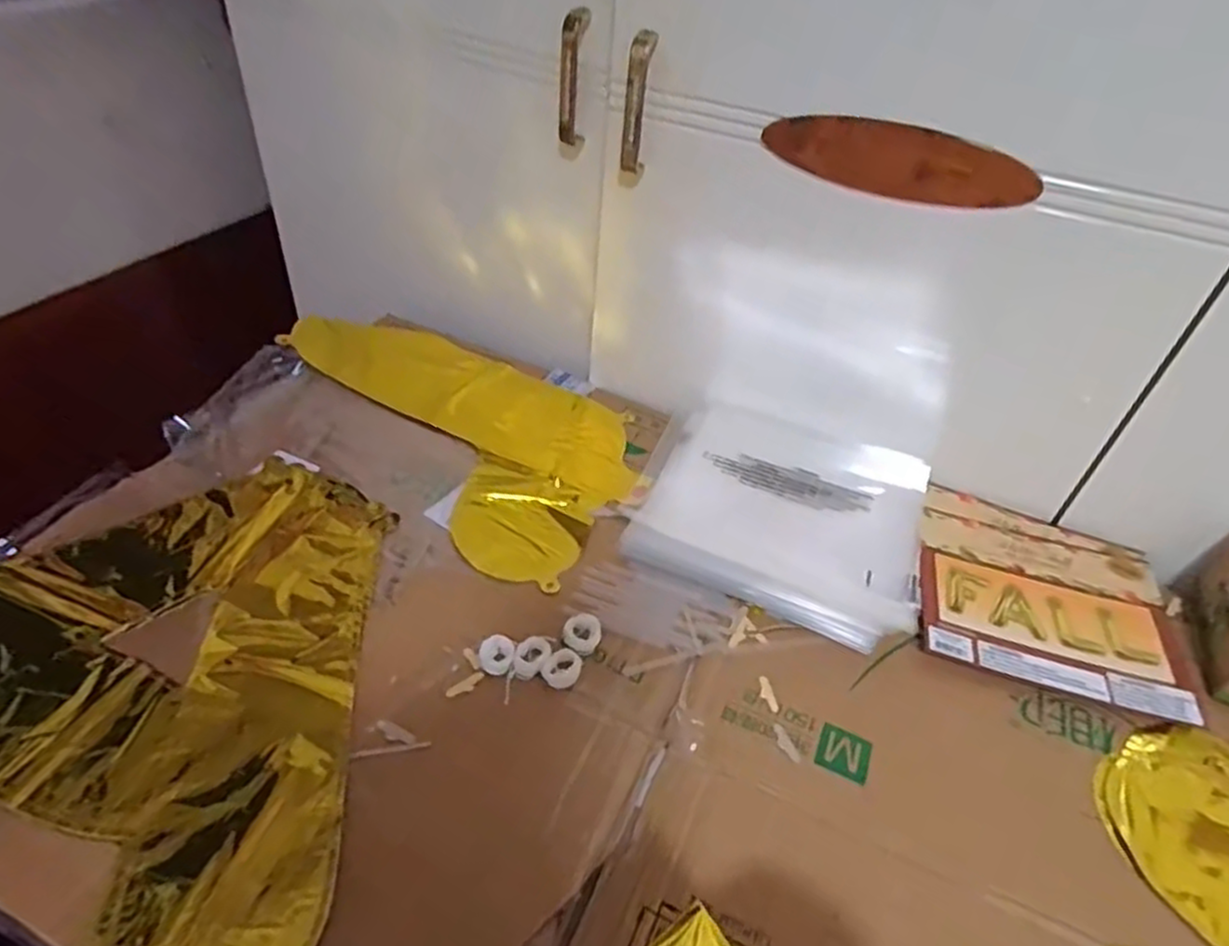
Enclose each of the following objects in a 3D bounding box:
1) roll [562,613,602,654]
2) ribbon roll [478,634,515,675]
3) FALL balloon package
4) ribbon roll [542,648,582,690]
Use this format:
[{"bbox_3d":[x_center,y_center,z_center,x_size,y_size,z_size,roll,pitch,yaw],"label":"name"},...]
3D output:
[{"bbox_3d":[-0.023,0.112,0.518,0.026,0.005,0.031,20,44,13],"label":"roll"},{"bbox_3d":[-0.080,0.123,0.502,0.024,0.005,0.028,-9,45,-16],"label":"ribbon roll"},{"bbox_3d":[0.343,0.093,0.587,0.198,0.011,0.188,15,43,9],"label":"FALL balloon package"},{"bbox_3d":[-0.035,0.131,0.498,0.023,0.006,0.028,22,45,15],"label":"ribbon roll"}]

